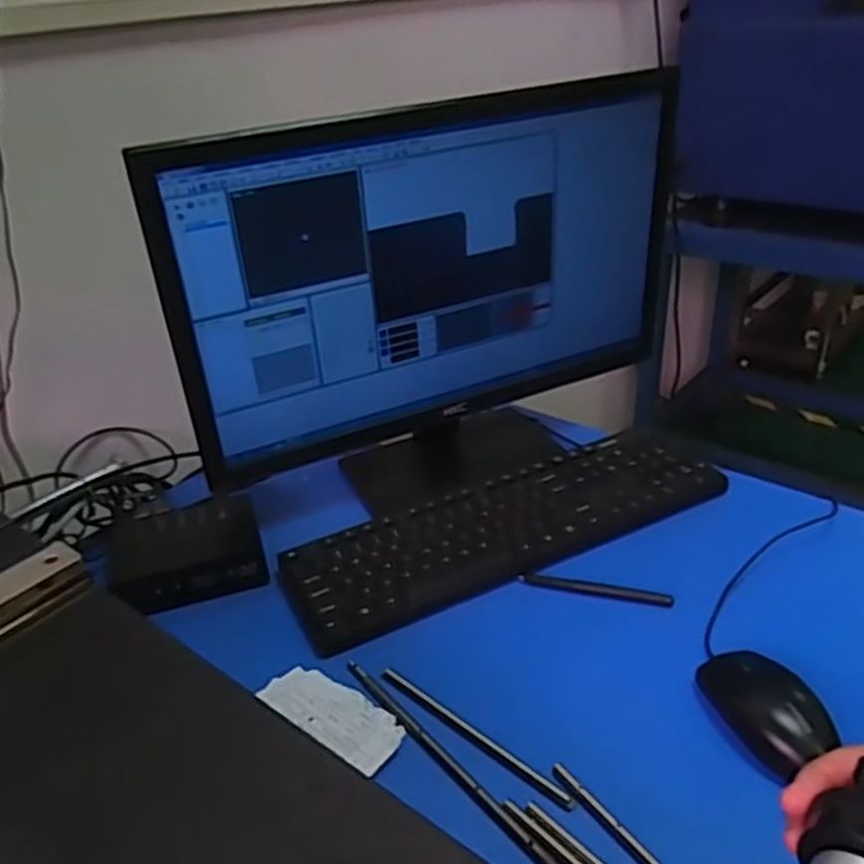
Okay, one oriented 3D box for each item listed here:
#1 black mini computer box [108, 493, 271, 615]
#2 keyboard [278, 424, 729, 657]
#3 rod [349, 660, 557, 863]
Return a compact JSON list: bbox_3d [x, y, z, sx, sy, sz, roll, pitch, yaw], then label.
[{"bbox_3d":[-0.227,0.112,0.728,0.132,0.042,0.108,-13,31,-15],"label":"black mini computer box"},{"bbox_3d":[0.076,0.087,0.756,0.432,0.033,0.125,-17,32,-21],"label":"keyboard"},{"bbox_3d":[0.005,0.229,0.556,0.010,0.004,0.224,-25,36,-31],"label":"rod"}]

